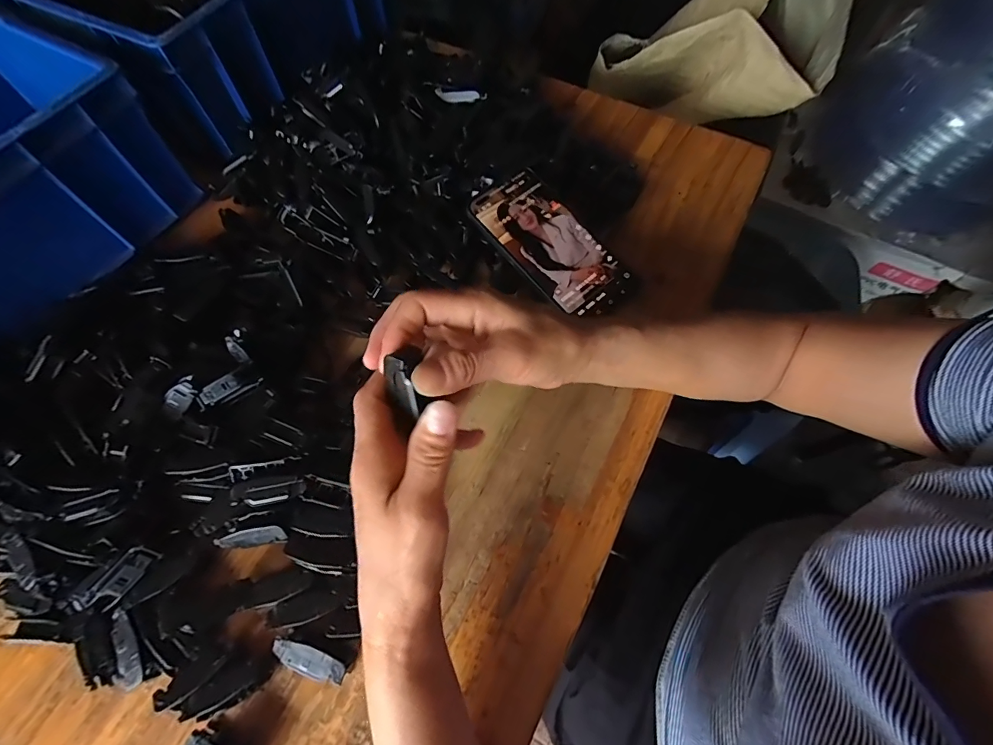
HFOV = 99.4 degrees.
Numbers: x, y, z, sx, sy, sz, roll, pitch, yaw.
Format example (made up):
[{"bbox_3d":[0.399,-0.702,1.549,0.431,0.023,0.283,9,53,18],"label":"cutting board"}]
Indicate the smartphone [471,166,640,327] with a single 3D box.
[{"bbox_3d":[0.051,-0.117,0.383,0.077,0.007,0.158,-40,81,-13],"label":"smartphone"}]

